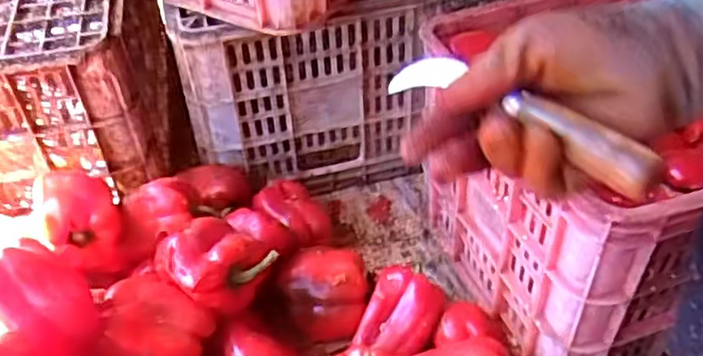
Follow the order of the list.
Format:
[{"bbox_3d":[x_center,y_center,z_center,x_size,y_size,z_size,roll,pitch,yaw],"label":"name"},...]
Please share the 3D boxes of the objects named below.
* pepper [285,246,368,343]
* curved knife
[{"bbox_3d":[-0.030,0.136,0.792,0.099,0.088,0.100,7,46,8],"label":"pepper"},{"bbox_3d":[0.091,-0.036,0.381,0.037,0.023,0.180,-26,35,-23],"label":"curved knife"}]

